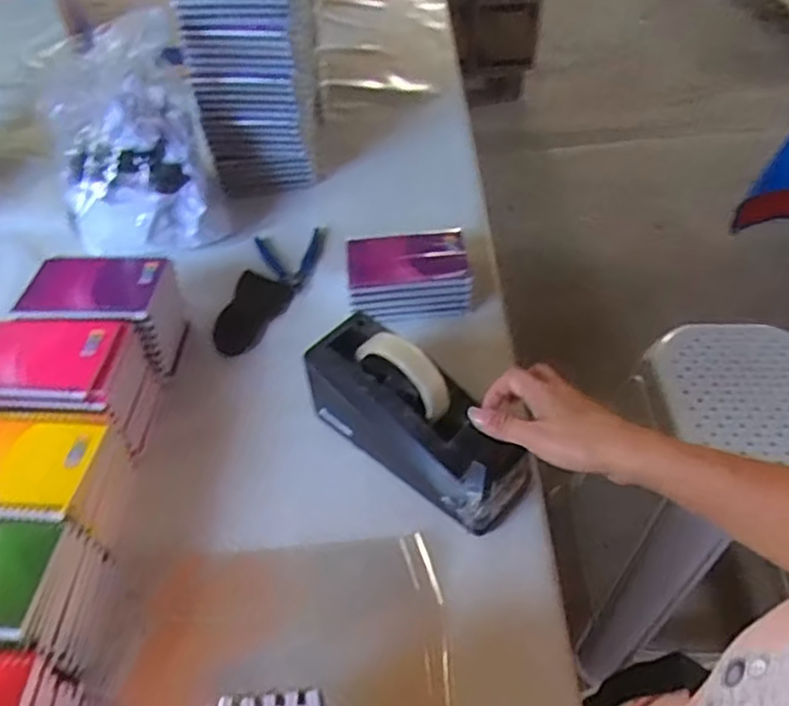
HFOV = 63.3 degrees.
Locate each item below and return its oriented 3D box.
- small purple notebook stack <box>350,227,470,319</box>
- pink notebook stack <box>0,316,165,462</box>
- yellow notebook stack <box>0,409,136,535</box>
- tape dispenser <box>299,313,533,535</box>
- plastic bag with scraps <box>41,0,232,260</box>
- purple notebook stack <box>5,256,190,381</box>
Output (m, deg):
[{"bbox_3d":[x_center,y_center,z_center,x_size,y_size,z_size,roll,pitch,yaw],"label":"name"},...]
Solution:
[{"bbox_3d":[0.015,-0.086,0.712,0.130,0.057,0.086,-4,47,-1],"label":"small purple notebook stack"},{"bbox_3d":[-0.309,0.035,0.595,0.146,0.094,0.098,-1,47,1],"label":"pink notebook stack"},{"bbox_3d":[-0.298,0.108,0.530,0.140,0.080,0.101,-1,47,1],"label":"yellow notebook stack"},{"bbox_3d":[0.017,0.048,0.539,0.198,0.114,0.066,32,52,28],"label":"tape dispenser"},{"bbox_3d":[-0.309,-0.240,0.748,0.175,0.229,0.131,-14,48,-10],"label":"plastic bag with scraps"},{"bbox_3d":[-0.292,-0.032,0.661,0.132,0.105,0.092,2,47,4],"label":"purple notebook stack"}]

